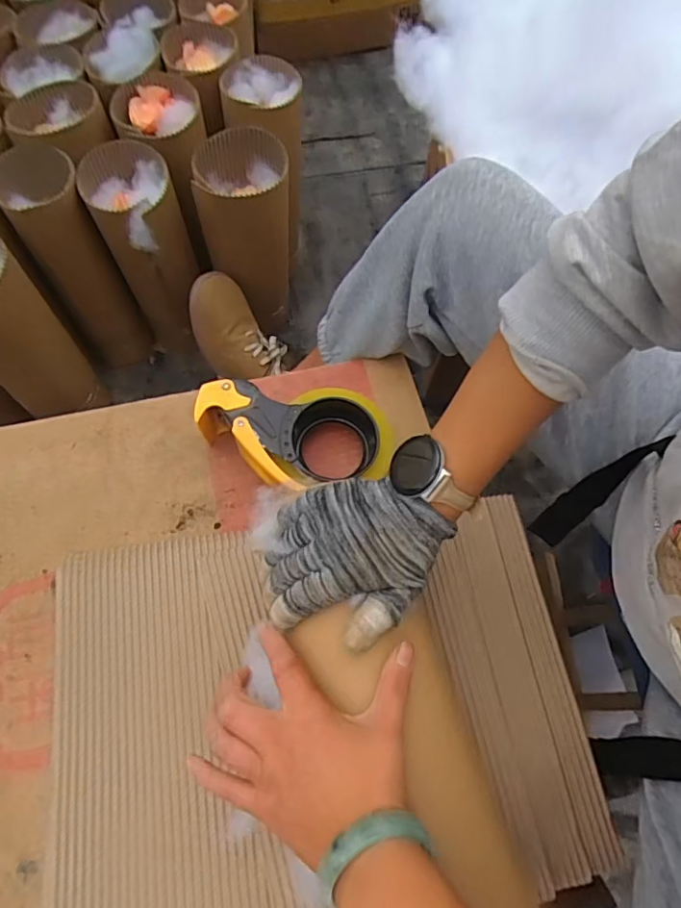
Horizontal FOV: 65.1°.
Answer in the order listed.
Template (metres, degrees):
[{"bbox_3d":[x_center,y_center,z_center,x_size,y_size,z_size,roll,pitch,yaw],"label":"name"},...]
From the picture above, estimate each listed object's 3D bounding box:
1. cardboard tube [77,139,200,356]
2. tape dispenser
[{"bbox_3d":[-0.227,-0.226,0.682,0.101,0.284,0.103,-22,67,-12],"label":"cardboard tube"},{"bbox_3d":[-0.041,-0.007,0.474,0.163,0.063,0.089,2,64,-1],"label":"tape dispenser"}]

